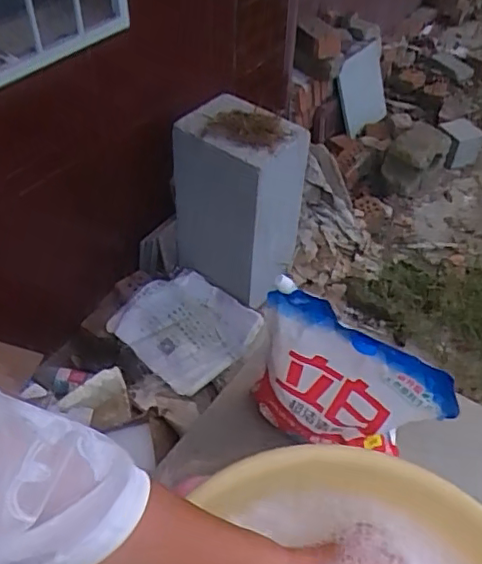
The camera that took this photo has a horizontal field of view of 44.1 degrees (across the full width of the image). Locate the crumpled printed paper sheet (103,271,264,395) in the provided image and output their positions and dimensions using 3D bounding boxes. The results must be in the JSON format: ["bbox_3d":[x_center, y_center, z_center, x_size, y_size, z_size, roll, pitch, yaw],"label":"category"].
[{"bbox_3d":[-0.166,0.130,1.804,0.349,0.031,0.329,39,67,9],"label":"crumpled printed paper sheet"}]

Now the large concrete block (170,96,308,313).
[{"bbox_3d":[-0.013,-0.229,1.702,0.323,0.578,0.197,27,54,29],"label":"large concrete block"}]

